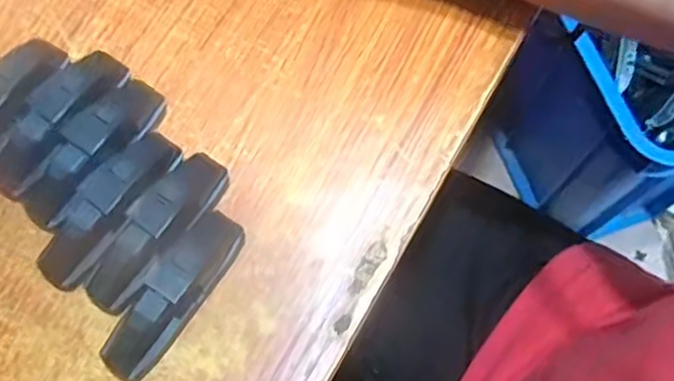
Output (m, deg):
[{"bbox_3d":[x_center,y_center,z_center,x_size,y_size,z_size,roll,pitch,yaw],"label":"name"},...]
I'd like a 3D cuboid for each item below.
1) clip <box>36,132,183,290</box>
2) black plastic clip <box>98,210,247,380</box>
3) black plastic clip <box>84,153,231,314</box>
[{"bbox_3d":[-0.093,0.008,0.296,0.024,0.024,0.073,33,74,10],"label":"clip"},{"bbox_3d":[-0.066,0.042,0.286,0.020,0.022,0.075,36,75,11],"label":"black plastic clip"},{"bbox_3d":[-0.074,0.017,0.292,0.024,0.023,0.075,37,75,11],"label":"black plastic clip"}]

